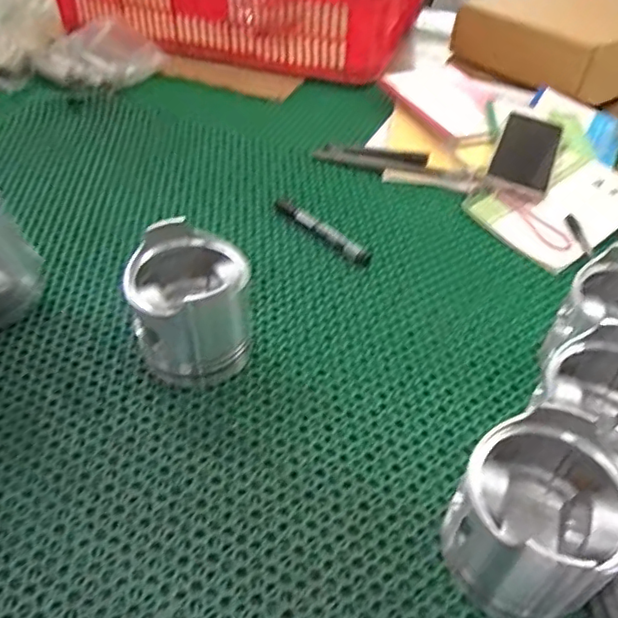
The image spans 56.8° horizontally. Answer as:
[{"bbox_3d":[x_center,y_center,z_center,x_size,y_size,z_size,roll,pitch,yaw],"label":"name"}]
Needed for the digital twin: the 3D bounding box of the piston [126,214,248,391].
[{"bbox_3d":[-0.104,-0.002,0.514,0.096,0.103,0.110,2,47,0],"label":"piston"}]

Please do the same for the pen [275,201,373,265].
[{"bbox_3d":[0.013,-0.091,0.657,0.147,0.013,0.022,36,56,28],"label":"pen"}]

